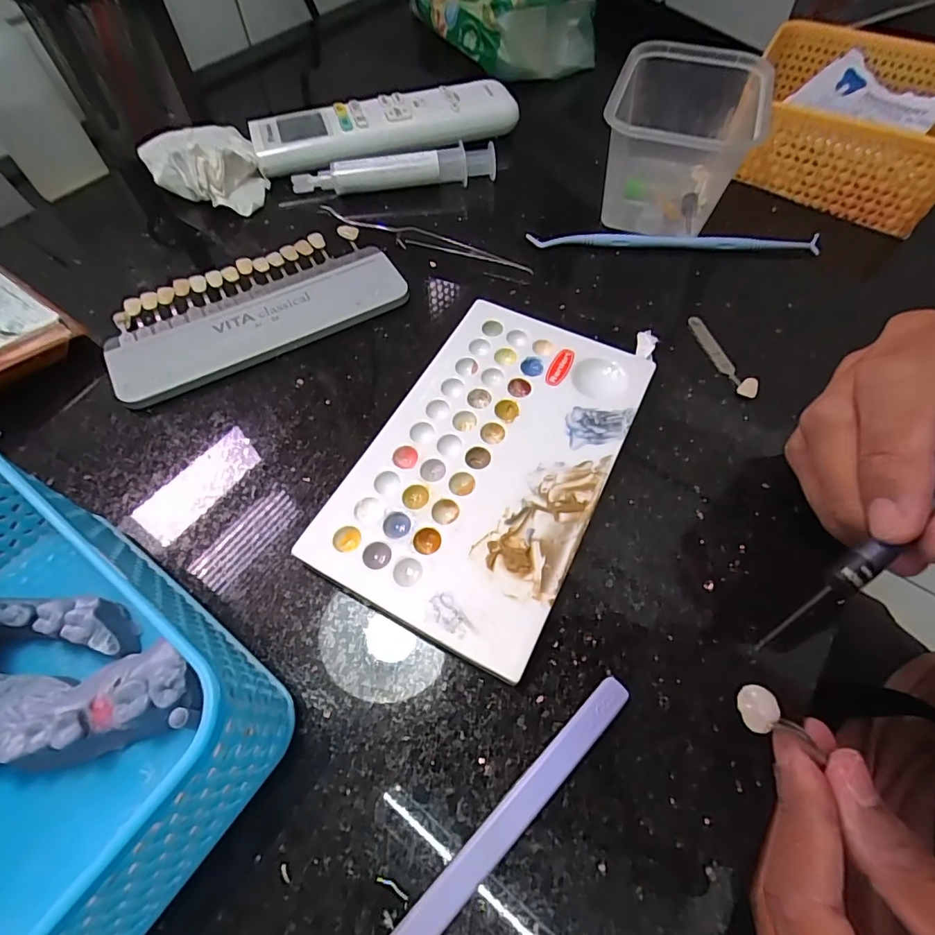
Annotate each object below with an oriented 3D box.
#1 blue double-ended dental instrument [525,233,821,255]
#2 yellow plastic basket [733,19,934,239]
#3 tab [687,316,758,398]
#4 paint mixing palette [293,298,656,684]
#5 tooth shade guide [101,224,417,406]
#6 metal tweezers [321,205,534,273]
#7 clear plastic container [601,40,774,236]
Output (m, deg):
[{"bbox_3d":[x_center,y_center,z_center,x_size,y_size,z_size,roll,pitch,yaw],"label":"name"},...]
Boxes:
[{"bbox_3d":[0.118,-0.131,0.278,0.163,0.005,0.010,2,60,1],"label":"blue double-ended dental instrument"},{"bbox_3d":[0.256,-0.228,0.320,0.121,0.053,0.138,23,62,12],"label":"yellow plastic basket"},{"bbox_3d":[0.125,-0.055,0.239,0.010,0.006,0.055,-14,61,-8],"label":"tab"},{"bbox_3d":[0.010,-0.005,0.206,0.093,0.012,0.153,24,64,14],"label":"paint mixing palette"},{"bbox_3d":[-0.110,-0.084,0.253,0.144,0.009,0.069,-26,64,-13],"label":"tooth shade guide"},{"bbox_3d":[-0.026,-0.129,0.274,0.130,0.008,0.010,20,62,11],"label":"metal tweezers"},{"bbox_3d":[0.120,-0.186,0.280,0.077,0.059,0.109,17,61,9],"label":"clear plastic container"}]

